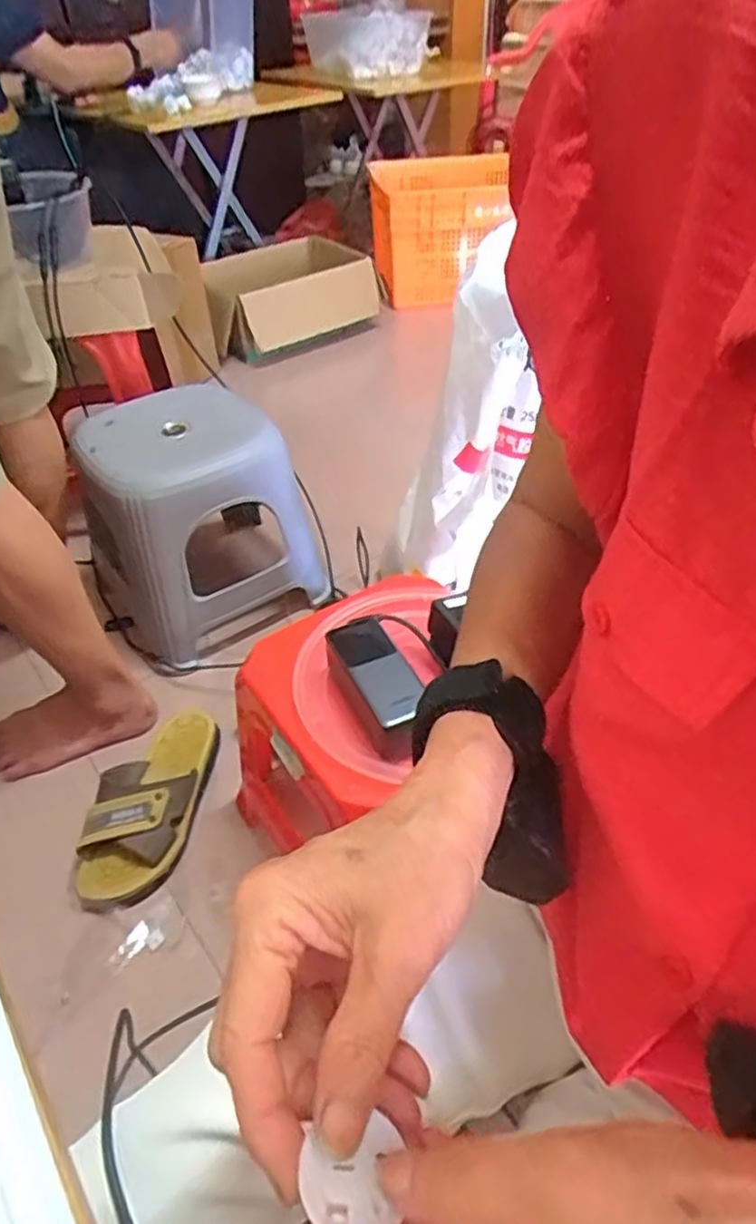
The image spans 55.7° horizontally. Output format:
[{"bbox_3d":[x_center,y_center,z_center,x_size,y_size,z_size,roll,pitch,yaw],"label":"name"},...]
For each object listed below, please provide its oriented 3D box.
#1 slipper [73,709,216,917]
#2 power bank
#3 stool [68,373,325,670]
[{"bbox_3d":[-0.273,0.219,0.857,0.115,0.064,0.262,7,43,9],"label":"slipper"},{"bbox_3d":[-0.001,0.059,0.658,0.054,0.042,0.136,-18,45,-18],"label":"power bank"},{"bbox_3d":[-0.294,-0.140,1.141,0.302,0.348,0.324,-27,49,-25],"label":"stool"}]

